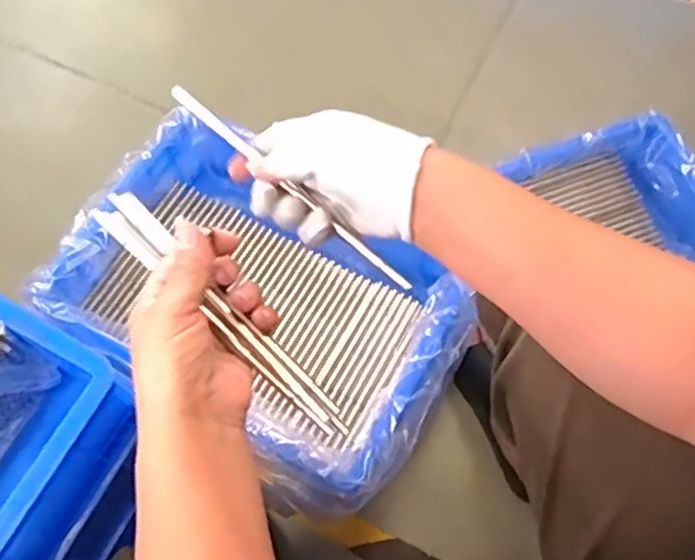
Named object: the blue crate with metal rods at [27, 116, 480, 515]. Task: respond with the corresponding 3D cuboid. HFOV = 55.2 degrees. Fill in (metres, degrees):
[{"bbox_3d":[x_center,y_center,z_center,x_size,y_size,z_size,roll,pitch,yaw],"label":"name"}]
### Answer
[{"bbox_3d":[-0.086,0.015,0.774,0.442,0.111,0.331,32,71,12],"label":"blue crate with metal rods"}]

